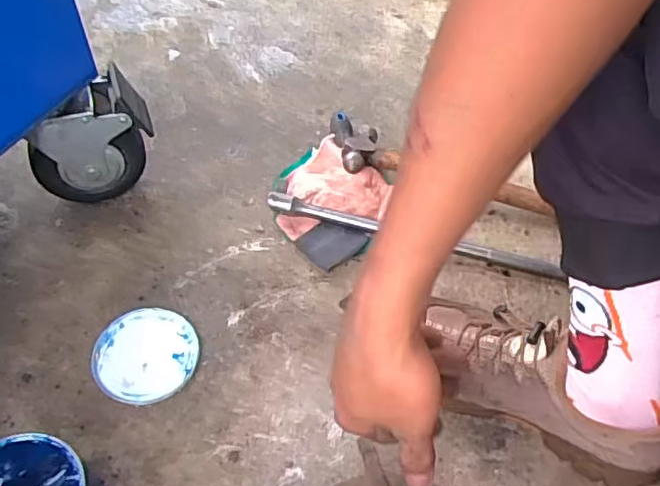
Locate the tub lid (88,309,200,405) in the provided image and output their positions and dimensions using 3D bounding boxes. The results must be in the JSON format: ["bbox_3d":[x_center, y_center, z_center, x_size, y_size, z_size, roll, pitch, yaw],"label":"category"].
[{"bbox_3d":[-0.185,0.112,0.617,0.101,0.005,0.101,2,53,-2],"label":"tub lid"}]

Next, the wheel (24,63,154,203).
[{"bbox_3d":[-0.267,-0.108,0.690,0.133,0.151,0.059,-19,56,-17],"label":"wheel"}]

